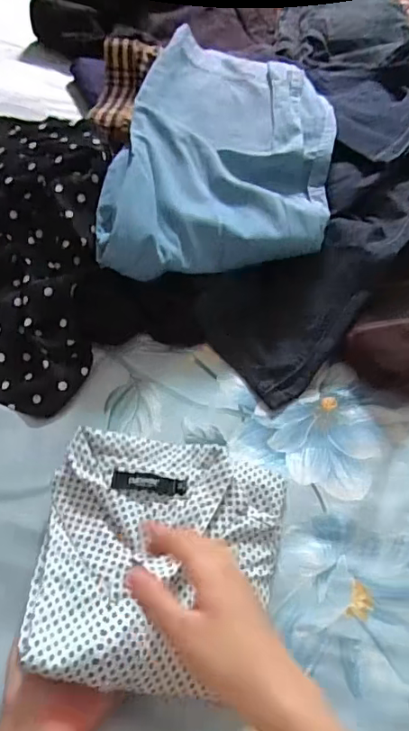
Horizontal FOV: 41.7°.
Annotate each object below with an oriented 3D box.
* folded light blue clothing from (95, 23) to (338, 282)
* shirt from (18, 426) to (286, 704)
[{"bbox_3d":[0.032,-0.265,0.656,0.242,0.070,0.411,9,58,3],"label":"folded light blue clothing"},{"bbox_3d":[-0.035,0.153,0.446,0.197,0.068,0.200,4,60,3],"label":"shirt"}]

